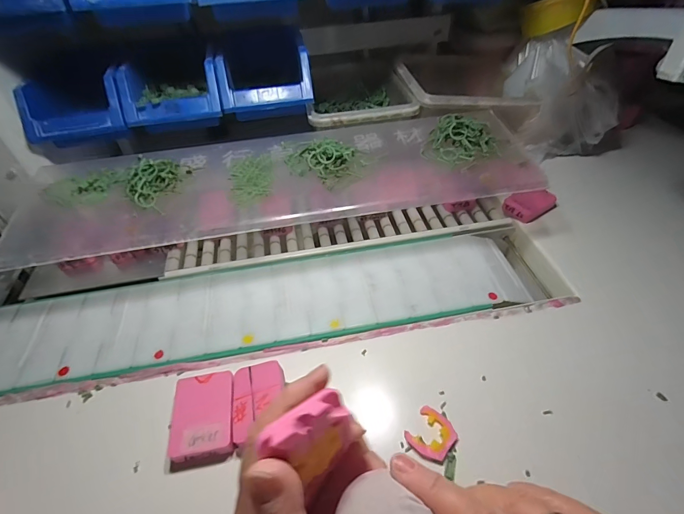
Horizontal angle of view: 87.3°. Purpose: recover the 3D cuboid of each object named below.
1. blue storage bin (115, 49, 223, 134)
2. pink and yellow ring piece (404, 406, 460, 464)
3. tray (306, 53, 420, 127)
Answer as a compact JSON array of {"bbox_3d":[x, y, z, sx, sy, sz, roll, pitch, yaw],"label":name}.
[{"bbox_3d":[-0.230,-0.229,0.505,0.124,0.085,0.122,-8,48,-5],"label":"blue storage bin"},{"bbox_3d":[0.082,0.161,0.325,0.039,0.004,0.040,31,56,27],"label":"pink and yellow ring piece"},{"bbox_3d":[0.024,-0.264,0.597,0.149,0.065,0.233,-5,47,-2],"label":"tray"}]

